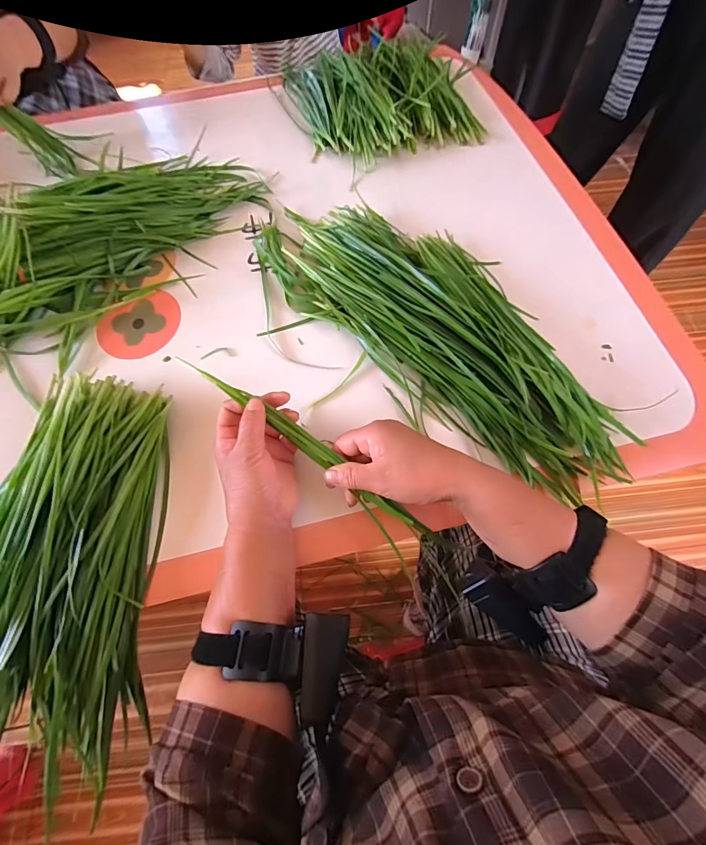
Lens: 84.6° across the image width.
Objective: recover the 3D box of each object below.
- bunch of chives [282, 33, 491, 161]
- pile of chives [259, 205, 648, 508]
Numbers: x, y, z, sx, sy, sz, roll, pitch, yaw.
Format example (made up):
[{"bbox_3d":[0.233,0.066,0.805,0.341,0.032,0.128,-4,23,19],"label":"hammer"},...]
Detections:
[{"bbox_3d":[0.050,-0.501,0.583,0.261,0.044,0.257,-15,67,-4],"label":"bunch of chives"},{"bbox_3d":[0.087,-0.119,0.417,0.444,0.039,0.166,39,73,17],"label":"pile of chives"}]

